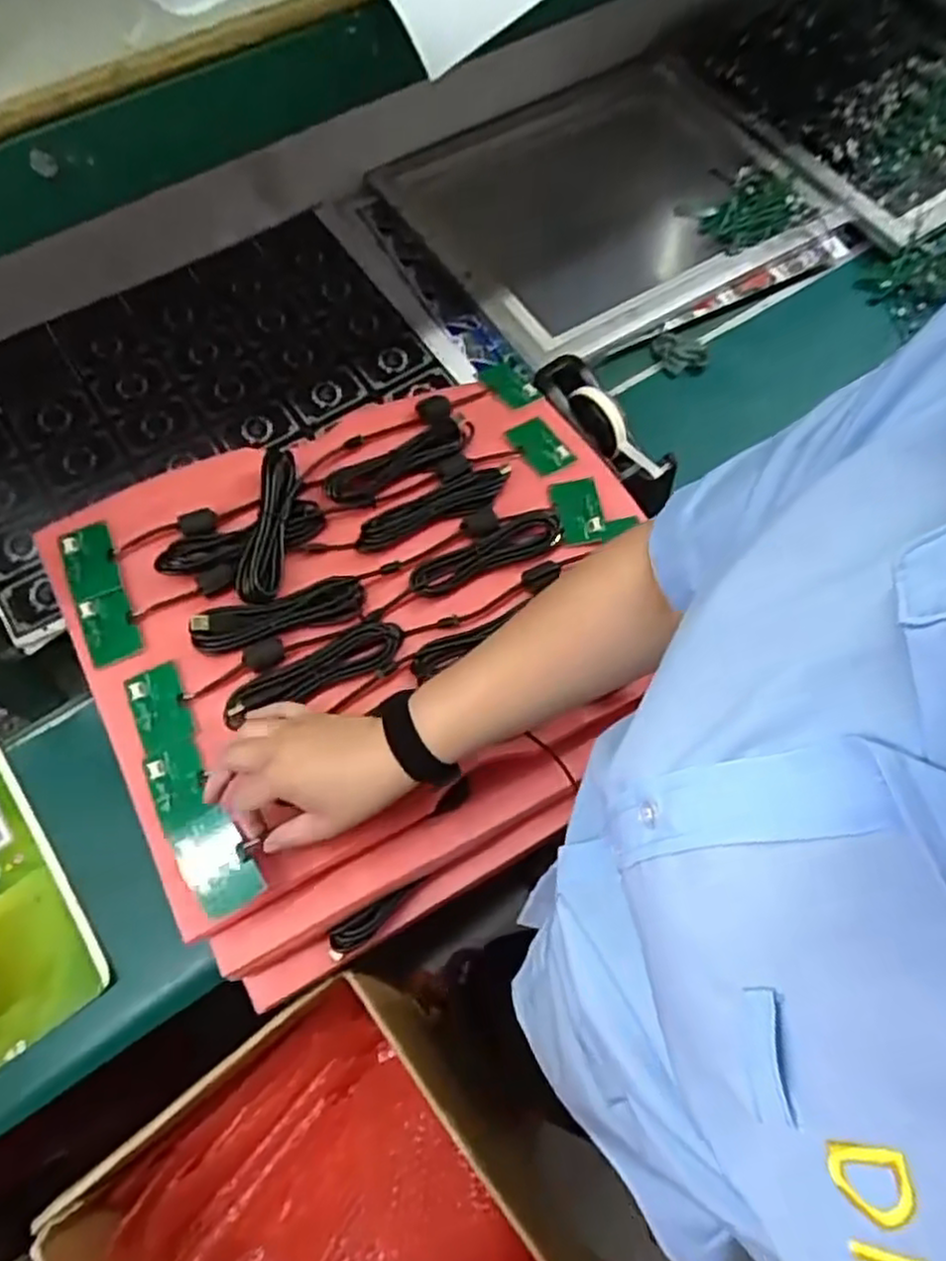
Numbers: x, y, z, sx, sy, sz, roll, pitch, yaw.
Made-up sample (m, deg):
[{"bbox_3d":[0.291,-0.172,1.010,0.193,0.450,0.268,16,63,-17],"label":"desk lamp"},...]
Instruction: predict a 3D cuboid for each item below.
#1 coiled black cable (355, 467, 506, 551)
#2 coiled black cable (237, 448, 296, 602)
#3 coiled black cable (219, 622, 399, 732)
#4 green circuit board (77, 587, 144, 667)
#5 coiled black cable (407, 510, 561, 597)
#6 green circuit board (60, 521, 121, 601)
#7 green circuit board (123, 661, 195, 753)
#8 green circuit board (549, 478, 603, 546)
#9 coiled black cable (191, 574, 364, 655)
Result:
[{"bbox_3d":[-0.038,-0.118,0.676,0.155,0.018,0.041,-28,69,-15],"label":"coiled black cable"},{"bbox_3d":[-0.181,-0.093,0.645,0.032,0.029,0.146,5,65,-1],"label":"coiled black cable"},{"bbox_3d":[-0.133,0.033,0.607,0.153,0.020,0.042,-27,69,-15],"label":"coiled black cable"},{"bbox_3d":[-0.314,-0.003,0.624,0.041,0.011,0.061,-21,68,-13],"label":"green circuit board"},{"bbox_3d":[0.012,-0.073,0.659,0.151,0.009,0.042,-22,68,-13],"label":"coiled black cable"},{"bbox_3d":[-0.337,-0.062,0.638,0.040,0.008,0.065,-19,67,-12],"label":"green circuit board"},{"bbox_3d":[-0.261,0.063,0.601,0.042,0.006,0.066,-20,68,-12],"label":"green circuit board"},{"bbox_3d":[0.100,-0.116,0.690,0.042,0.009,0.068,-7,65,-7],"label":"green circuit board"},{"bbox_3d":[-0.166,-0.015,0.621,0.144,0.025,0.044,-12,66,-9],"label":"coiled black cable"}]

